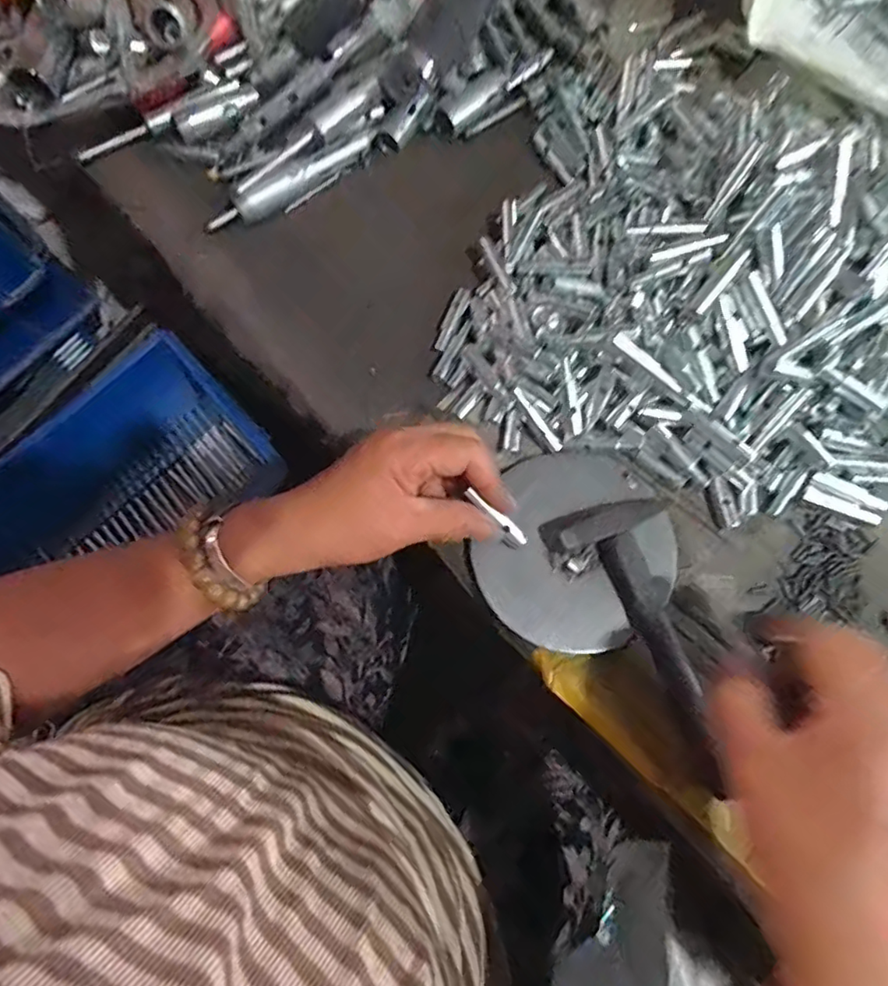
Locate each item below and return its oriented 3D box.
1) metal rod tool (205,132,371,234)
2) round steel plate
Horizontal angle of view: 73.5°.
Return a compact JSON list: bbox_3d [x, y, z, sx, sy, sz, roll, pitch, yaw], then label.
[{"bbox_3d":[-0.114,-0.233,0.441,0.139,0.020,0.017,-36,77,-6],"label":"metal rod tool"},{"bbox_3d":[0.085,0.035,0.377,0.115,0.013,0.124,-1,76,3],"label":"round steel plate"}]

